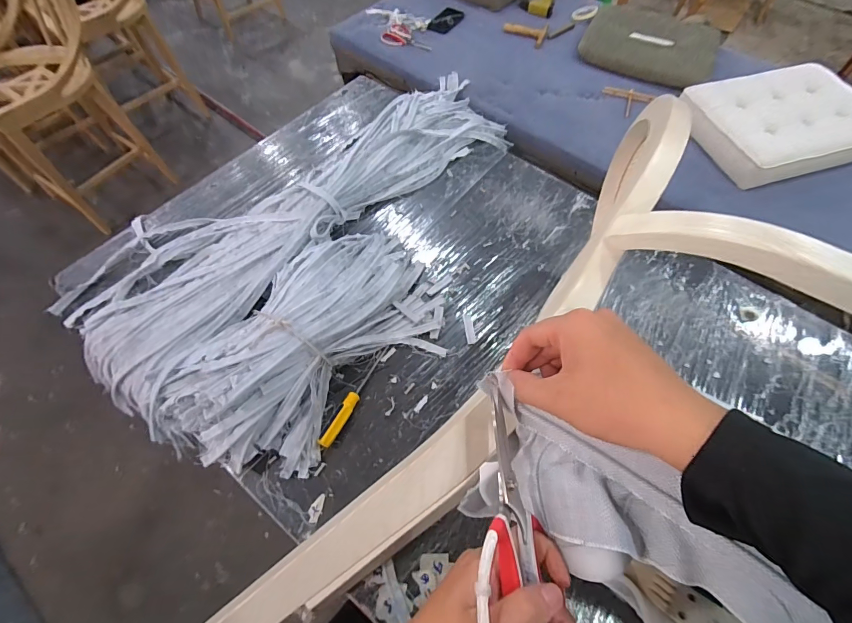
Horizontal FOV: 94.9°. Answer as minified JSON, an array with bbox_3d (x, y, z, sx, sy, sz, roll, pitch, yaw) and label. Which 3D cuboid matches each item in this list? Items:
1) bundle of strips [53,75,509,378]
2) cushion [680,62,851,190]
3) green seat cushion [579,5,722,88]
[{"bbox_3d":[-0.292,-0.323,1.043,1.266,0.078,0.424,-39,69,-19],"label":"bundle of strips"},{"bbox_3d":[1.105,-0.588,1.199,0.553,0.102,0.376,-14,63,-9],"label":"cushion"},{"bbox_3d":[0.818,-0.979,1.443,0.445,0.078,0.440,22,61,11],"label":"green seat cushion"}]

